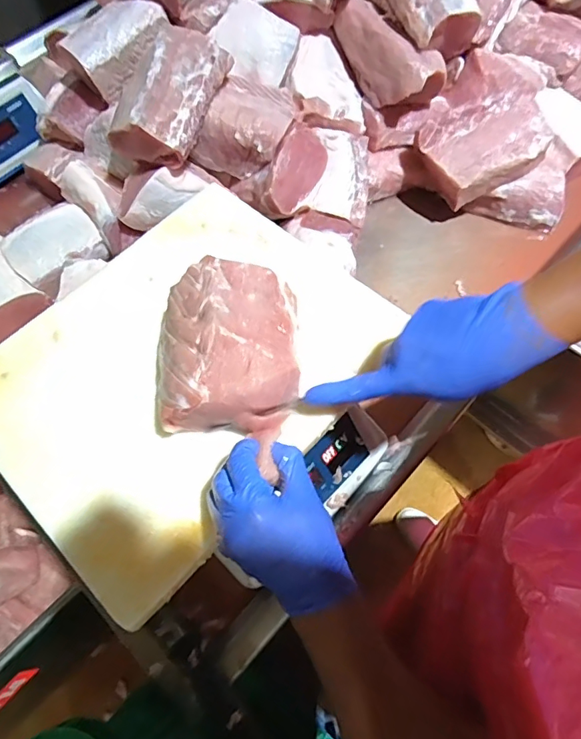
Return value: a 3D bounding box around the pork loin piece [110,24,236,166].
[{"bbox_3d":[-0.159,-0.368,0.642,0.109,0.077,0.175,19,66,12],"label":"pork loin piece"}]

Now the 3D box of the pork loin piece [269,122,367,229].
[{"bbox_3d":[0.036,-0.287,0.720,0.140,0.080,0.129,10,90,-20],"label":"pork loin piece"}]

